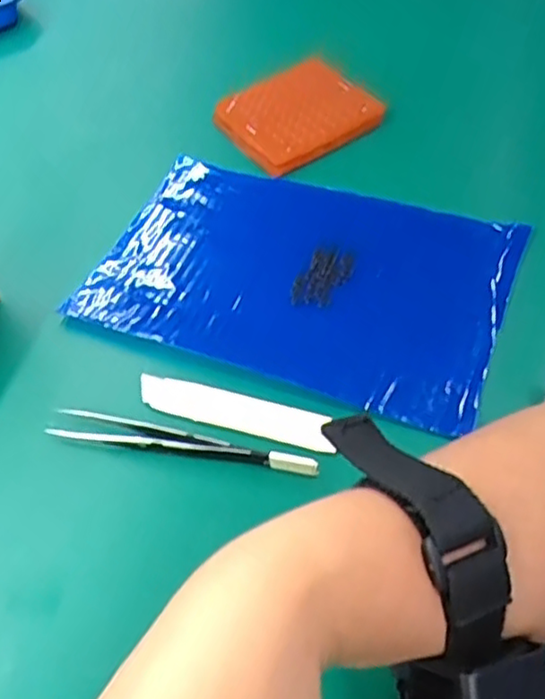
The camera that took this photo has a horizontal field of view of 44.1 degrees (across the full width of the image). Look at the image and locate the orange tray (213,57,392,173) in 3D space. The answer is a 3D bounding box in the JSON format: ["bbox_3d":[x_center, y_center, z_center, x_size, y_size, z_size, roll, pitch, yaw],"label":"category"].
[{"bbox_3d":[0.018,-0.163,0.456,0.090,0.016,0.081,-28,55,-16],"label":"orange tray"}]

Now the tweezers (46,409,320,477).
[{"bbox_3d":[-0.042,0.044,0.309,0.127,0.012,0.013,10,54,12],"label":"tweezers"}]

